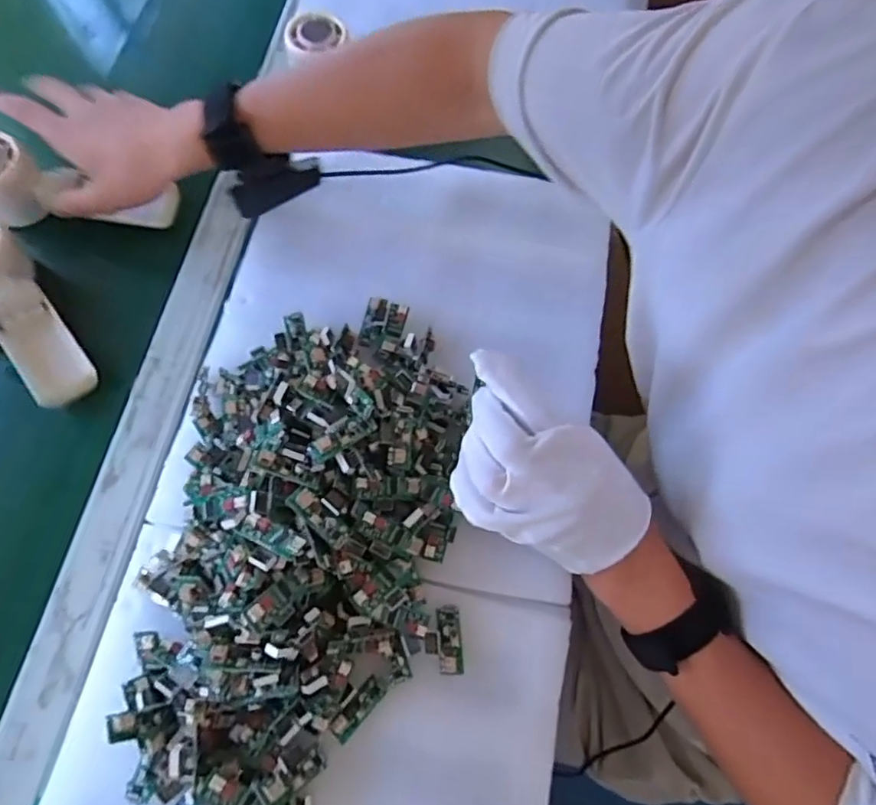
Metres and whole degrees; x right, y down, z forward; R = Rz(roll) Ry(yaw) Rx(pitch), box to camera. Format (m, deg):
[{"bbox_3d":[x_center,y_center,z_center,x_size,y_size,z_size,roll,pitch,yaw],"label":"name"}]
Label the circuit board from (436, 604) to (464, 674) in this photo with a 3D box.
[{"bbox_3d":[0.007,0.143,0.346,0.014,0.007,0.038,-4,68,-2],"label":"circuit board"}]

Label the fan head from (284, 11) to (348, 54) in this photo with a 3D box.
[{"bbox_3d":[-0.106,-0.321,0.494,0.051,0.011,0.044,-9,69,-4],"label":"fan head"}]

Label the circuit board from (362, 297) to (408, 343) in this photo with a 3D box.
[{"bbox_3d":[-0.039,-0.059,0.409,0.031,0.006,0.035,13,69,5],"label":"circuit board"}]

